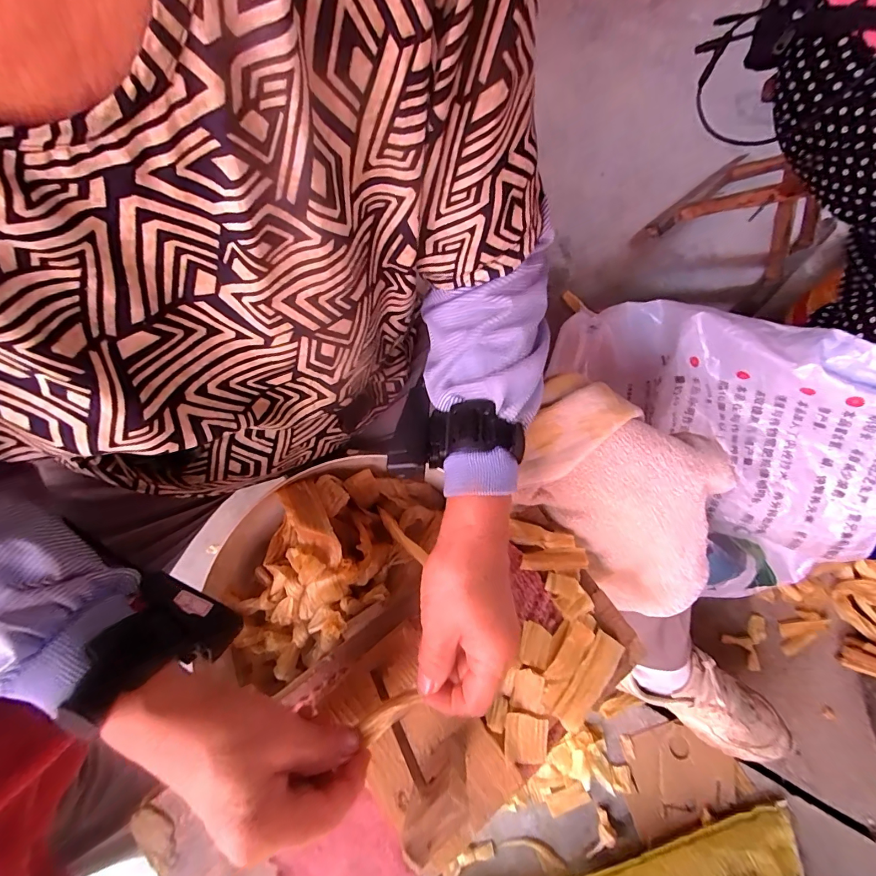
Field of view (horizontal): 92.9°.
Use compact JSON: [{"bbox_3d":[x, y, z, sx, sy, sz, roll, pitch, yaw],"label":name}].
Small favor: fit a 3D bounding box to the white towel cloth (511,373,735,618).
[{"bbox_3d":[0.176,0.060,0.397,0.219,0.119,0.168,24,74,5],"label":"white towel cloth"}]

